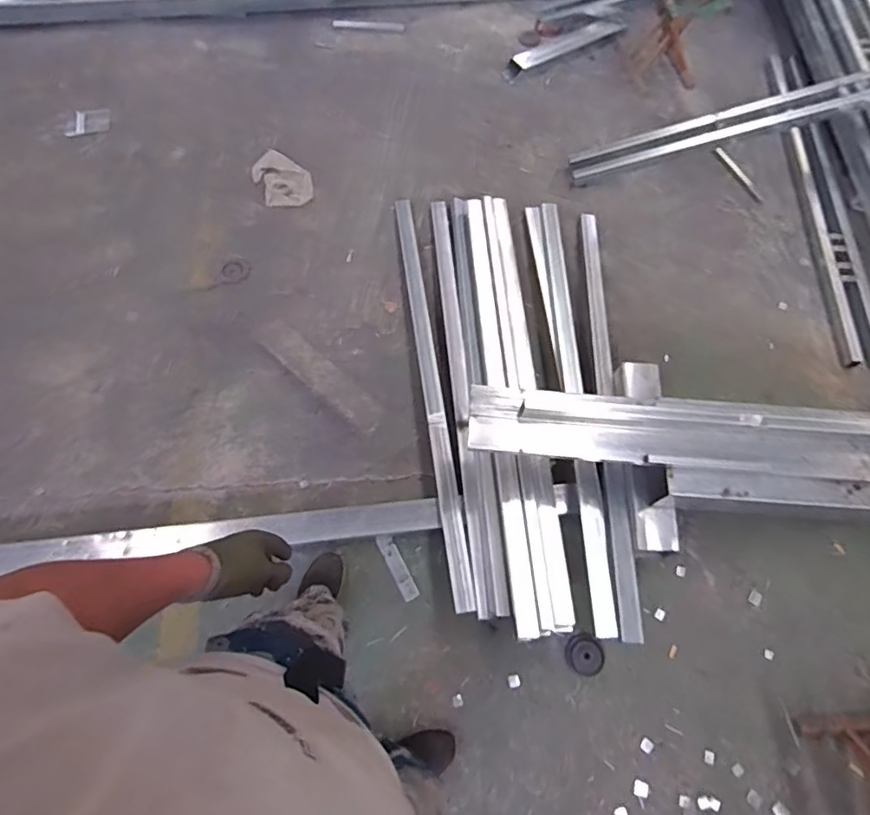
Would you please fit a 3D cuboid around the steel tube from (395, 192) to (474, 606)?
[{"bbox_3d":[-0.014,-0.087,1.504,0.055,0.032,1.261,-7,67,-4],"label":"steel tube"}]

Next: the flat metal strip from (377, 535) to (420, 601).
[{"bbox_3d":[-0.097,0.414,1.407,0.041,0.008,0.177,-26,76,-16],"label":"flat metal strip"}]

